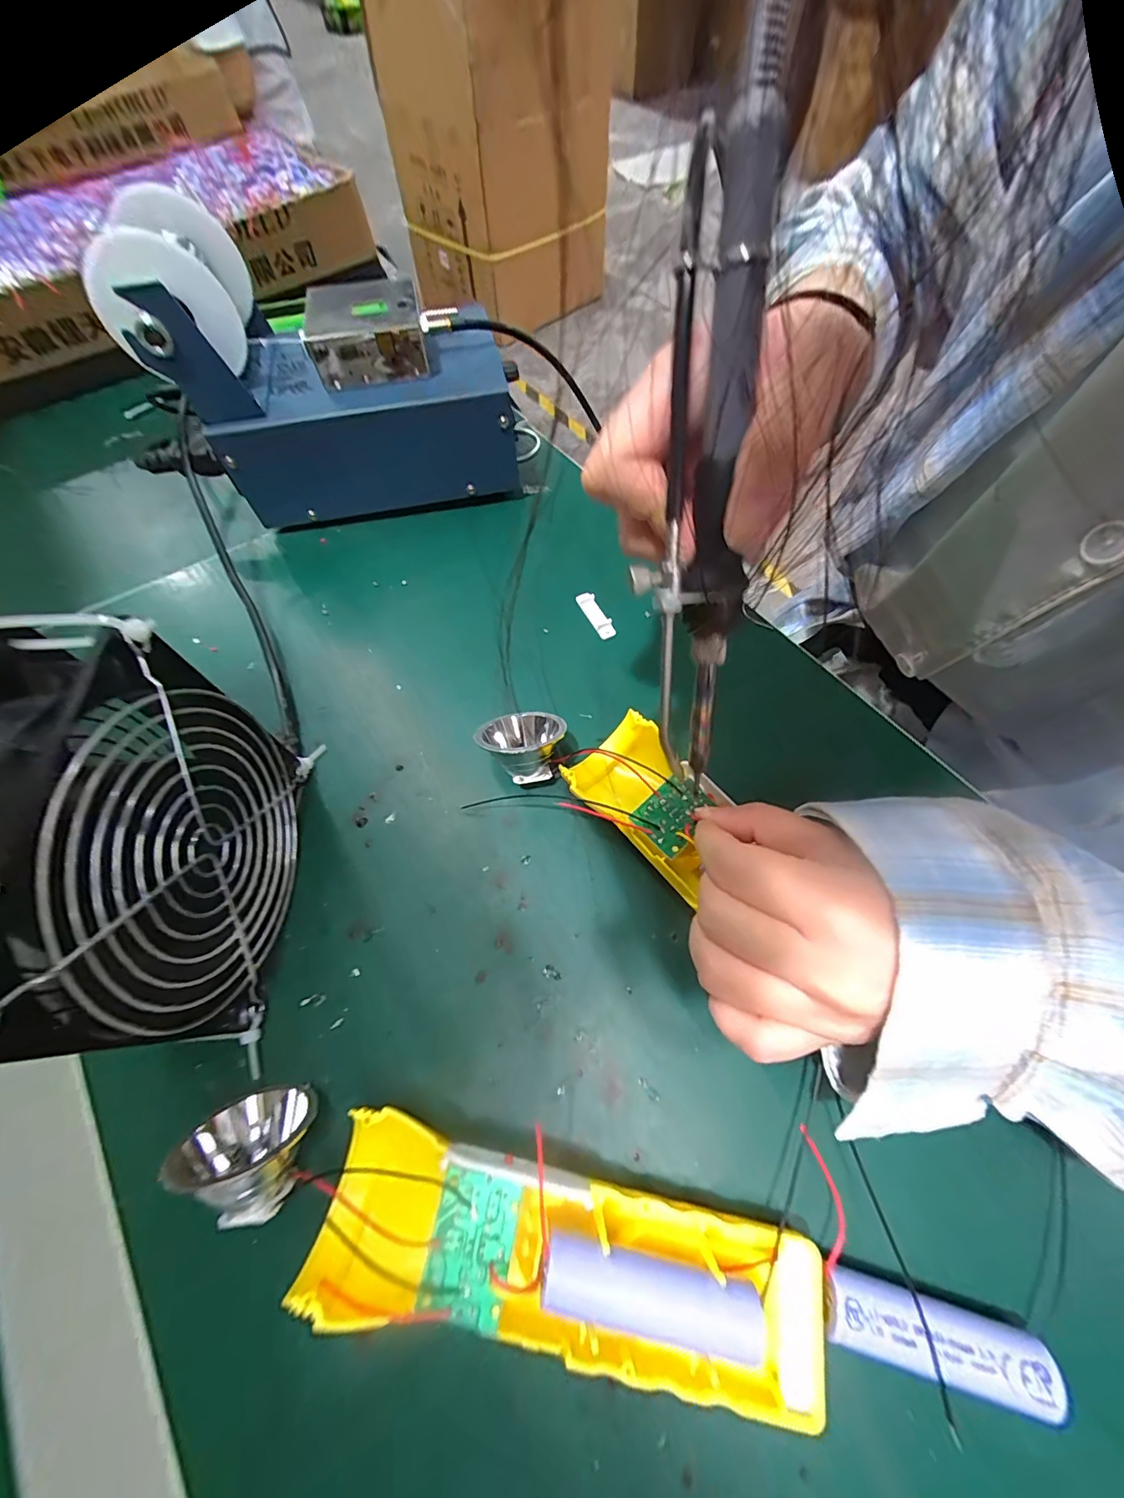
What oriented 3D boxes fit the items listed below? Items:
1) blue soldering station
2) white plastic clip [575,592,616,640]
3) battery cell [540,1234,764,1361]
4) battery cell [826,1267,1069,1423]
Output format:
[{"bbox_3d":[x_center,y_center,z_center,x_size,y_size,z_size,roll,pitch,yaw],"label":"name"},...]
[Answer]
[{"bbox_3d":[-0.134,-0.232,0.303,0.198,0.133,0.094,-11,64,-4],"label":"blue soldering station"},{"bbox_3d":[0.021,-0.083,0.296,0.011,0.005,0.035,-26,66,-11],"label":"white plastic clip"},{"bbox_3d":[0.026,0.167,0.149,0.065,0.018,0.018,12,65,2],"label":"battery cell"},{"bbox_3d":[0.117,0.185,0.154,0.065,0.020,0.018,12,65,7],"label":"battery cell"}]

